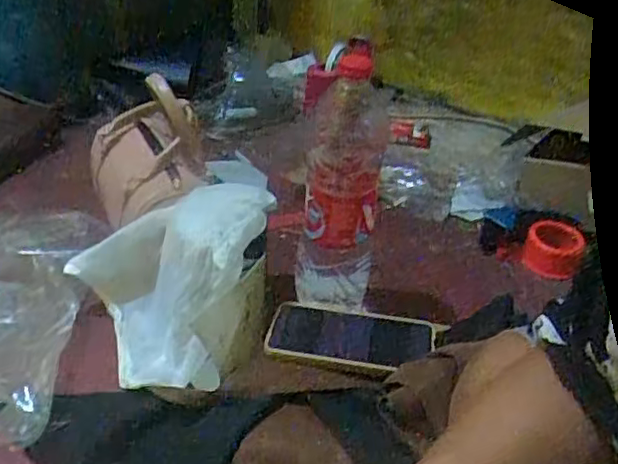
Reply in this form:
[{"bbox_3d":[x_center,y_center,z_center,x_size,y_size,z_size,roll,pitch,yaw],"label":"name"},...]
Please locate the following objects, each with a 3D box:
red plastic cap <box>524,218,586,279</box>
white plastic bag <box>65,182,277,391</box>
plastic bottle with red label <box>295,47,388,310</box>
[{"bbox_3d":[0.326,0.024,0.849,0.075,0.049,0.070,3,37,-2],"label":"red plastic cap"},{"bbox_3d":[-0.130,0.058,0.659,0.216,0.142,0.196,-8,38,-16],"label":"white plastic bag"},{"bbox_3d":[0.033,-0.032,0.694,0.083,0.288,0.080,4,37,-1],"label":"plastic bottle with red label"}]

